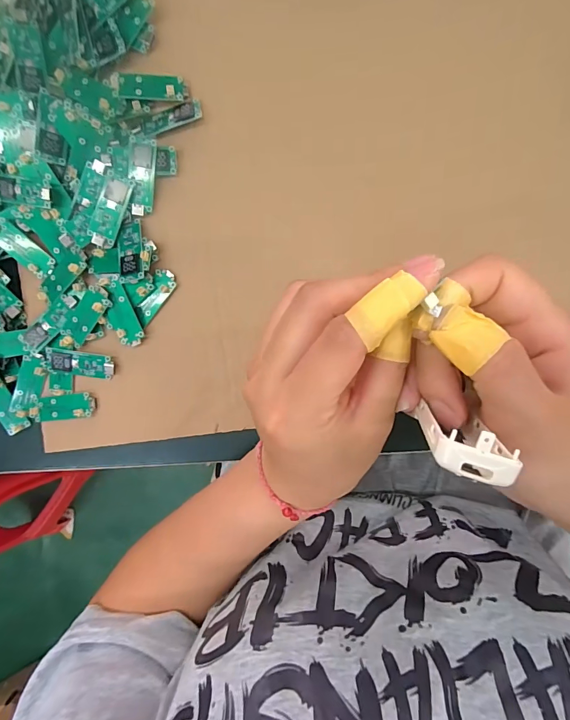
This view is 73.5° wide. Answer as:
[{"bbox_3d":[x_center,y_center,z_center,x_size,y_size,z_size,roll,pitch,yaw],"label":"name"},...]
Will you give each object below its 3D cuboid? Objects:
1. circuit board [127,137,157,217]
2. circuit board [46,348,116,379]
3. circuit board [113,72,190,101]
[{"bbox_3d":[-0.103,-0.130,0.270,0.019,0.006,0.051,10,94,5],"label":"circuit board"},{"bbox_3d":[-0.153,0.003,0.285,0.052,0.005,0.018,9,94,5],"label":"circuit board"},{"bbox_3d":[-0.095,-0.192,0.267,0.050,0.005,0.020,3,83,-6],"label":"circuit board"}]

